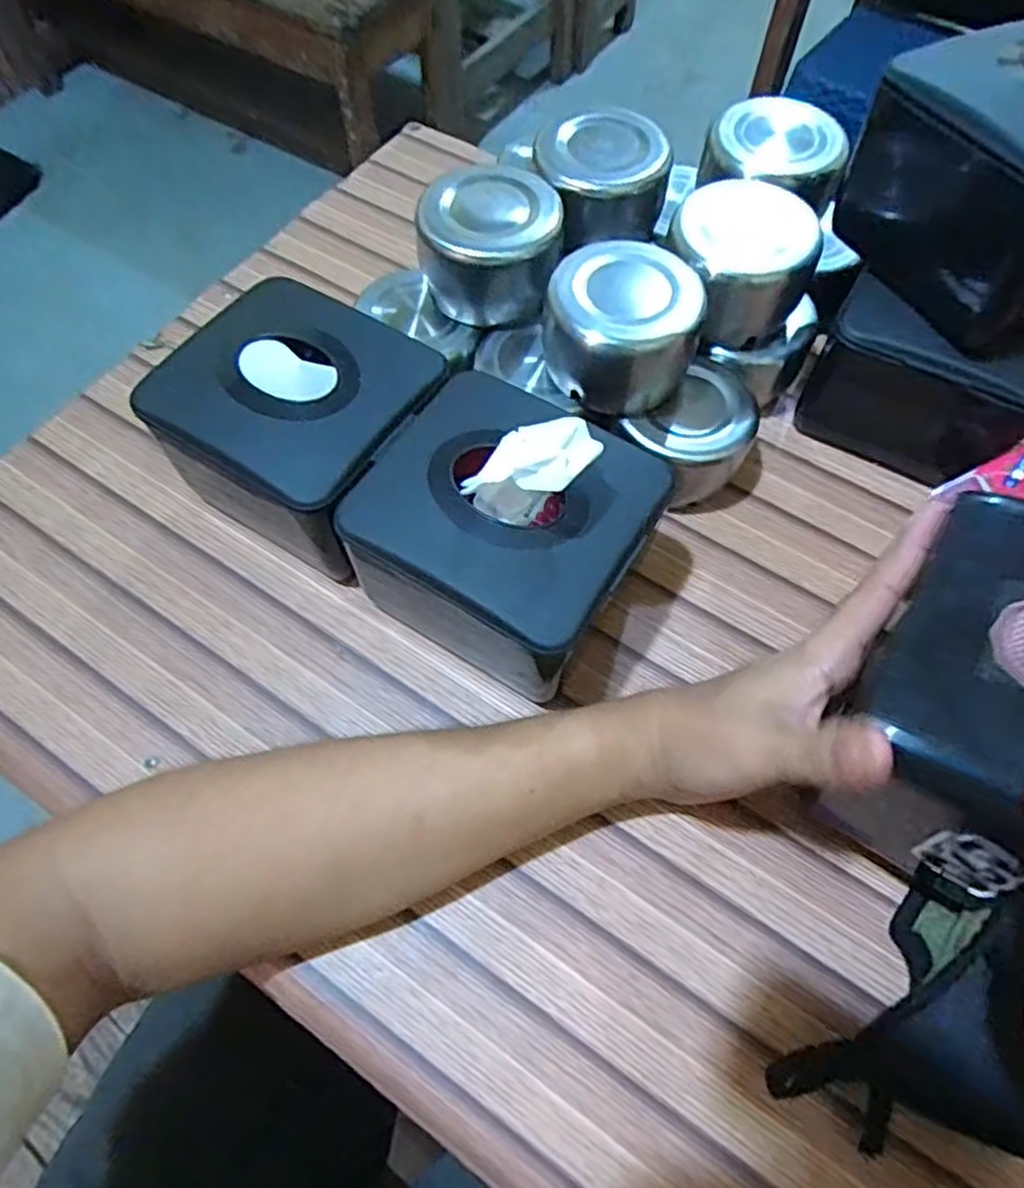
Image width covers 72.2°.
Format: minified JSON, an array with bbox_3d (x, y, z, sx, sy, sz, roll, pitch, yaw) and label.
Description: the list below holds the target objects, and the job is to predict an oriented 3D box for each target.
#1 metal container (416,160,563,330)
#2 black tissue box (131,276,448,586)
[{"bbox_3d":[-0.013,-0.200,0.405,0.077,0.058,0.066,-3,64,-2],"label":"metal container"},{"bbox_3d":[-0.111,-0.086,0.391,0.145,0.096,0.126,32,67,15],"label":"black tissue box"}]

